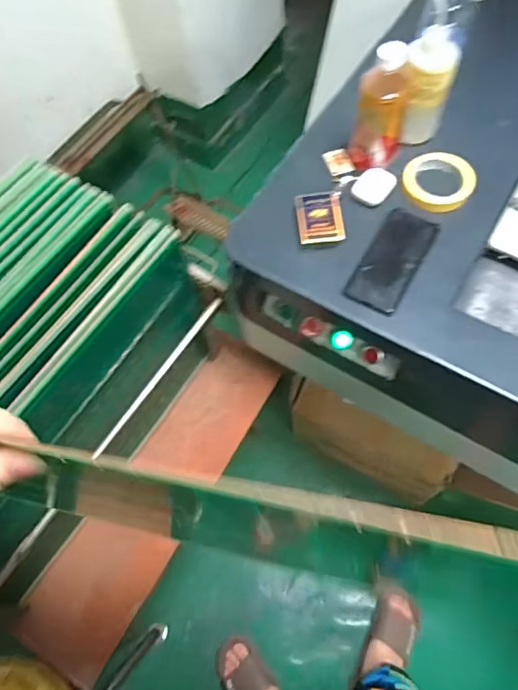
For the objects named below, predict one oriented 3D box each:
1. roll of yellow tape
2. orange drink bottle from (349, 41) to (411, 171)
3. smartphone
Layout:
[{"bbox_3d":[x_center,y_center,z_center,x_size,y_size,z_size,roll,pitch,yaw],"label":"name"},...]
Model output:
[{"bbox_3d":[0.271,-0.247,0.762,0.104,0.014,0.105,-1,64,3],"label":"roll of yellow tape"},{"bbox_3d":[0.176,-0.334,0.724,0.074,0.172,0.063,9,65,8],"label":"orange drink bottle"},{"bbox_3d":[0.190,-0.120,0.716,0.074,0.014,0.167,27,69,16],"label":"smartphone"}]

